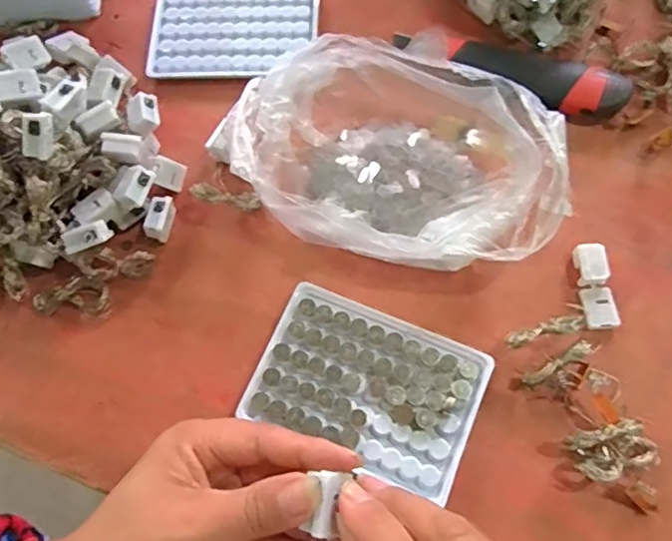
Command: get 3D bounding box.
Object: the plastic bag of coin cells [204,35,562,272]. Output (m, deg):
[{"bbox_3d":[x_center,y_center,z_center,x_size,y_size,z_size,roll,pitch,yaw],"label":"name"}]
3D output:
[{"bbox_3d":[0.036,-0.075,0.400,0.219,0.060,0.136,16,71,8],"label":"plastic bag of coin cells"}]

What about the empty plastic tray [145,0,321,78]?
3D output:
[{"bbox_3d":[-0.079,-0.194,0.478,0.129,0.008,0.096,1,69,3],"label":"empty plastic tray"}]

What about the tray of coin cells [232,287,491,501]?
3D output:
[{"bbox_3d":[0.020,0.069,0.366,0.128,0.021,0.090,22,72,10],"label":"tray of coin cells"}]

